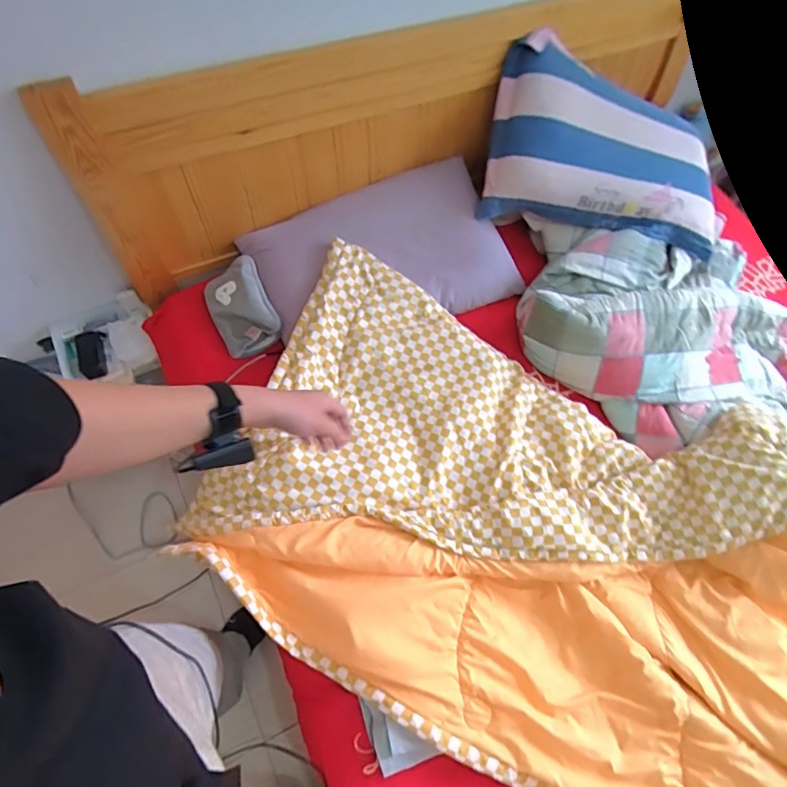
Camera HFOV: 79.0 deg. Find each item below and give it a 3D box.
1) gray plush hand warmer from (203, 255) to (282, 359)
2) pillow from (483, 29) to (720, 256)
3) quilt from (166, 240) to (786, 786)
[{"bbox_3d":[-0.394,-0.224,1.229,0.150,0.049,0.238,-26,79,-6],"label":"gray plush hand warmer"},{"bbox_3d":[0.657,-0.739,1.468,0.727,0.100,0.505,9,87,-4],"label":"pillow"},{"bbox_3d":[0.496,0.376,1.012,1.760,0.346,0.836,22,52,11],"label":"quilt"}]

